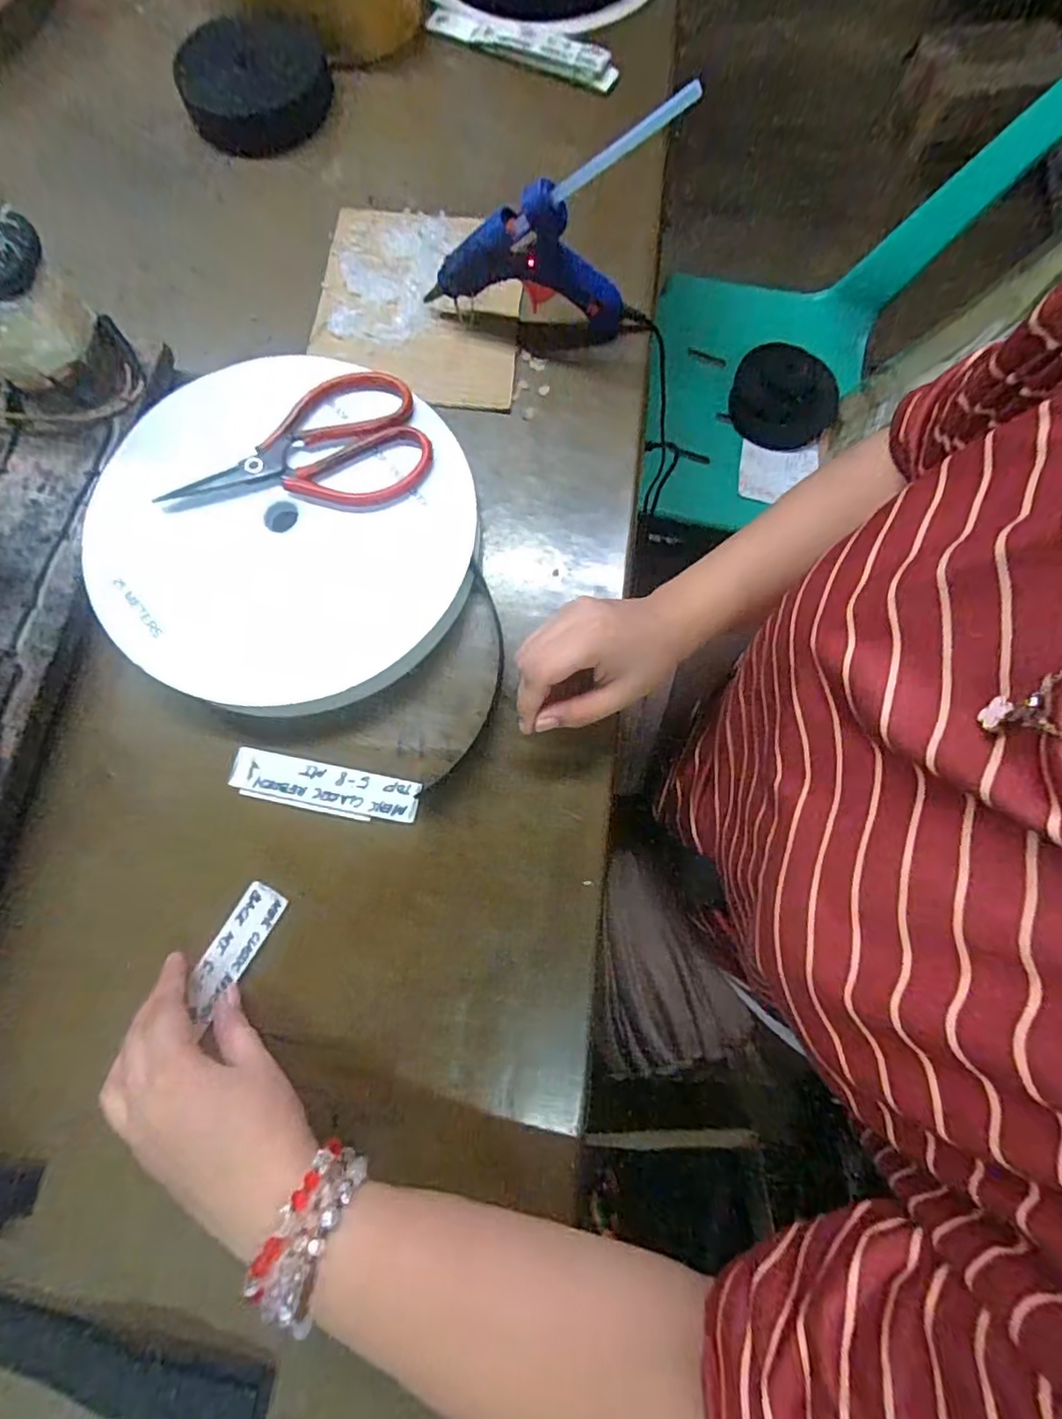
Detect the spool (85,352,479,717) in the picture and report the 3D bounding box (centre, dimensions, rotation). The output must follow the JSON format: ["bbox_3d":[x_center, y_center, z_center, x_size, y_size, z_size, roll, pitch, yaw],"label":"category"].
[{"bbox_3d":[-0.164,-0.126,0.397,0.238,0.033,0.237,0,77,-1],"label":"spool"}]

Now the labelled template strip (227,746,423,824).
[{"bbox_3d":[-0.131,0.047,0.374,0.119,0.004,0.026,12,77,2],"label":"labelled template strip"}]

